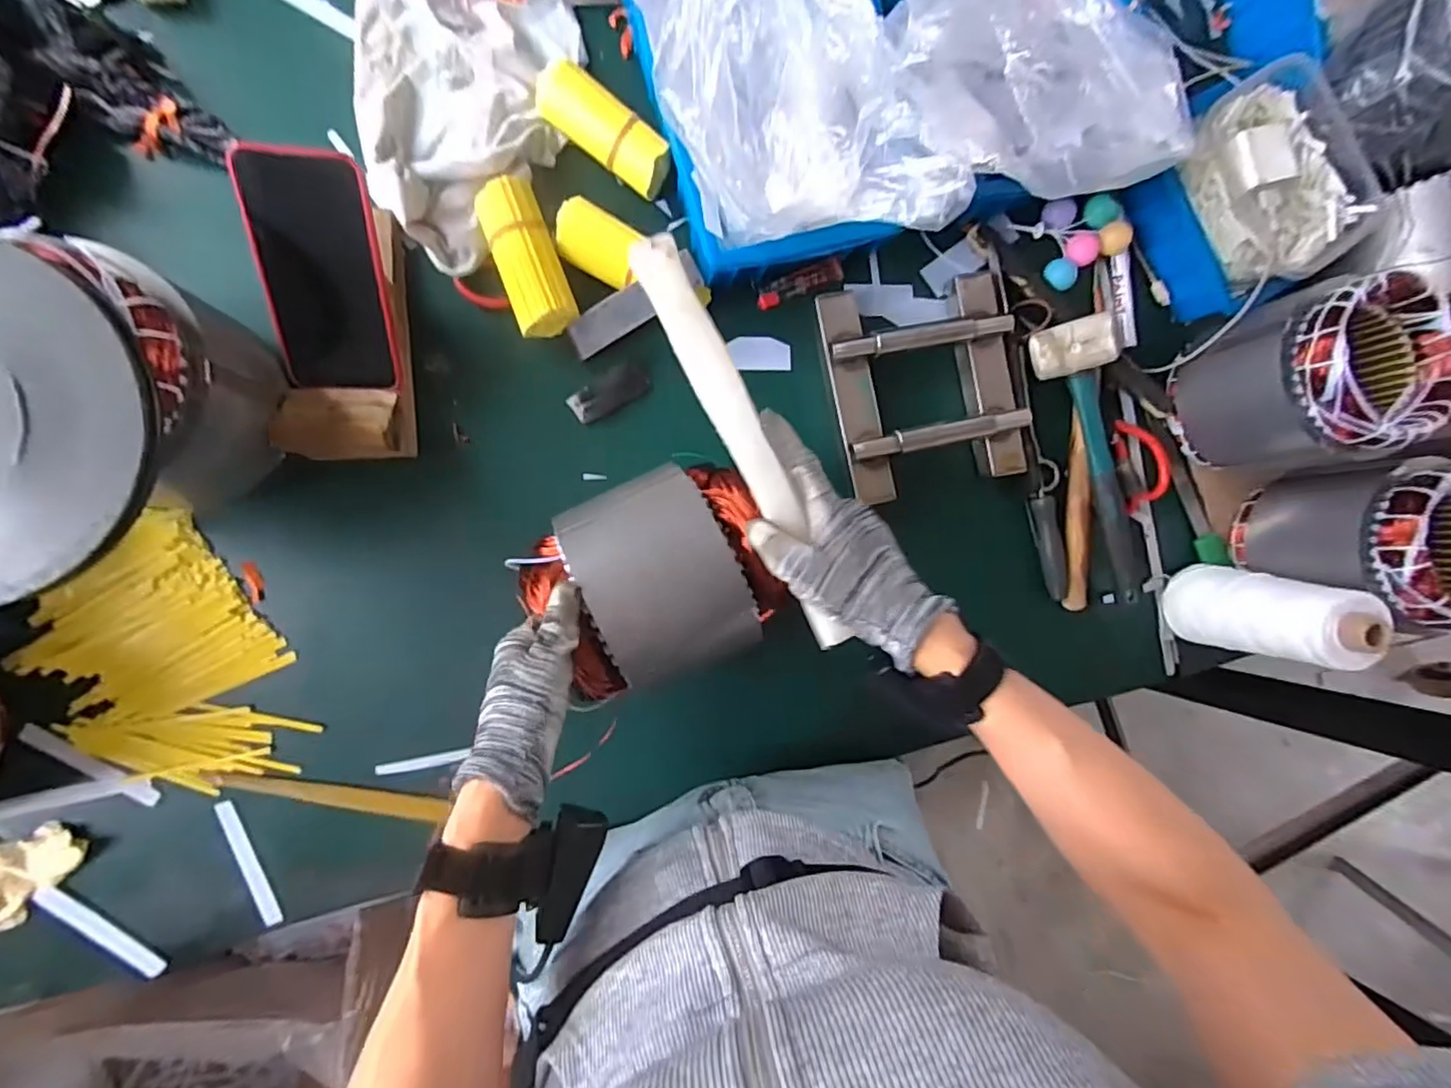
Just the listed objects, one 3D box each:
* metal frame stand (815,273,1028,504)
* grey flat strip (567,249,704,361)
[{"bbox_3d":[0.188,-0.149,0.585,0.181,0.045,0.191,-12,92,-10],"label":"metal frame stand"},{"bbox_3d":[-0.079,-0.205,0.537,0.125,0.005,0.030,-29,115,9],"label":"grey flat strip"}]

